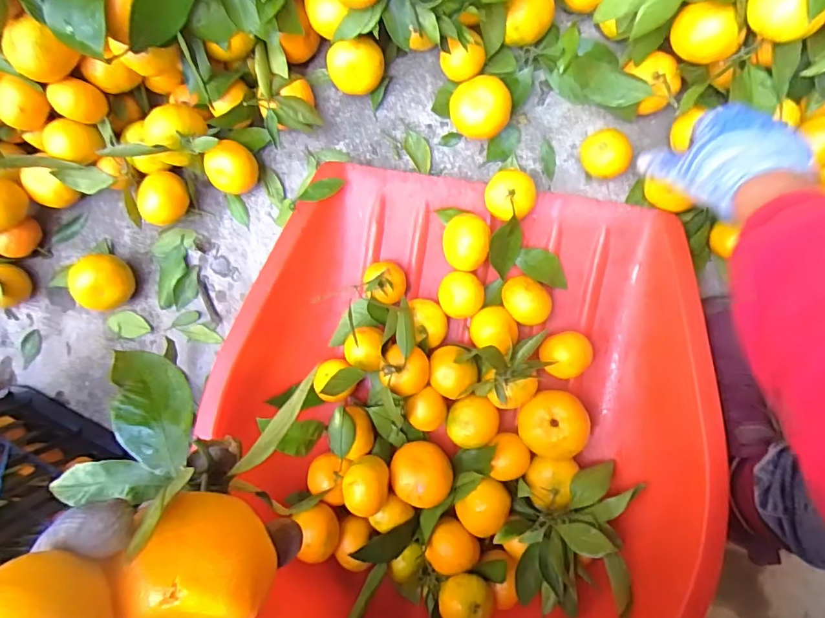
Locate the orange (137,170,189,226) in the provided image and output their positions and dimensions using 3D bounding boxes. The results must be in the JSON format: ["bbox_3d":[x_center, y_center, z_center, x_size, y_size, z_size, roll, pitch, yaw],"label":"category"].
[{"bbox_3d":[-0.274,-0.123,0.560,0.050,0.044,0.060,1,95,7],"label":"orange"}]

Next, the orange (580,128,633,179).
[{"bbox_3d":[0.196,-0.156,0.513,0.044,0.035,0.045,-7,94,7],"label":"orange"}]

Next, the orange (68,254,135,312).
[{"bbox_3d":[-0.355,-0.032,0.578,0.057,0.050,0.062,0,95,7],"label":"orange"}]

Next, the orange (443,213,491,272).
[{"bbox_3d":[0.056,-0.069,0.518,0.045,0.049,0.056,1,95,7],"label":"orange"}]

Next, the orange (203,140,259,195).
[{"bbox_3d":[-0.192,-0.151,0.542,0.046,0.045,0.051,32,98,3],"label":"orange"}]

